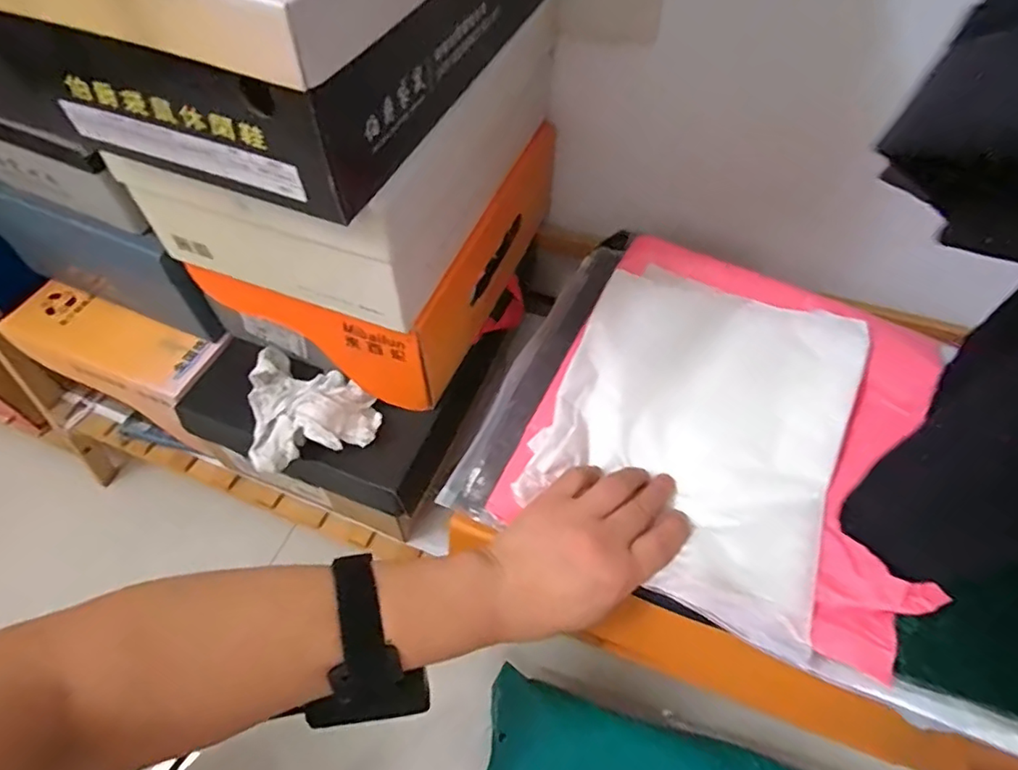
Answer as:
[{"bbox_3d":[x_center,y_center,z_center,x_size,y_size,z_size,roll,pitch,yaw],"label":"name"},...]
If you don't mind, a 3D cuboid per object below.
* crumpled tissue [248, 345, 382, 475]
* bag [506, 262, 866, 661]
[{"bbox_3d":[-0.160,0.012,0.469,0.098,0.029,0.103,-4,55,-2],"label":"crumpled tissue"},{"bbox_3d":[0.135,0.029,0.413,0.194,0.046,0.252,22,58,16],"label":"bag"}]

